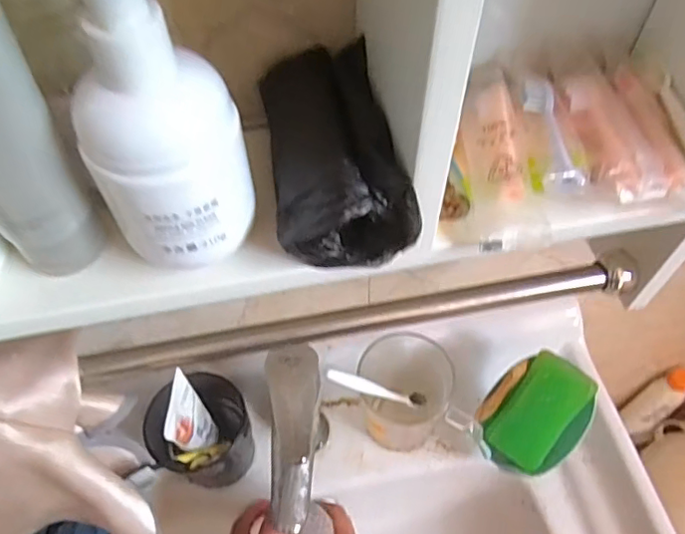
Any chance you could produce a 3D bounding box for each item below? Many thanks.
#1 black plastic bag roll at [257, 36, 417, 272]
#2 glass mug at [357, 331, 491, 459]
[{"bbox_3d":[-0.007,-0.053,0.266,0.057,0.051,0.105,-13,55,-7],"label":"black plastic bag roll"},{"bbox_3d":[0.074,0.124,0.544,0.124,0.120,0.090,7,56,7],"label":"glass mug"}]

